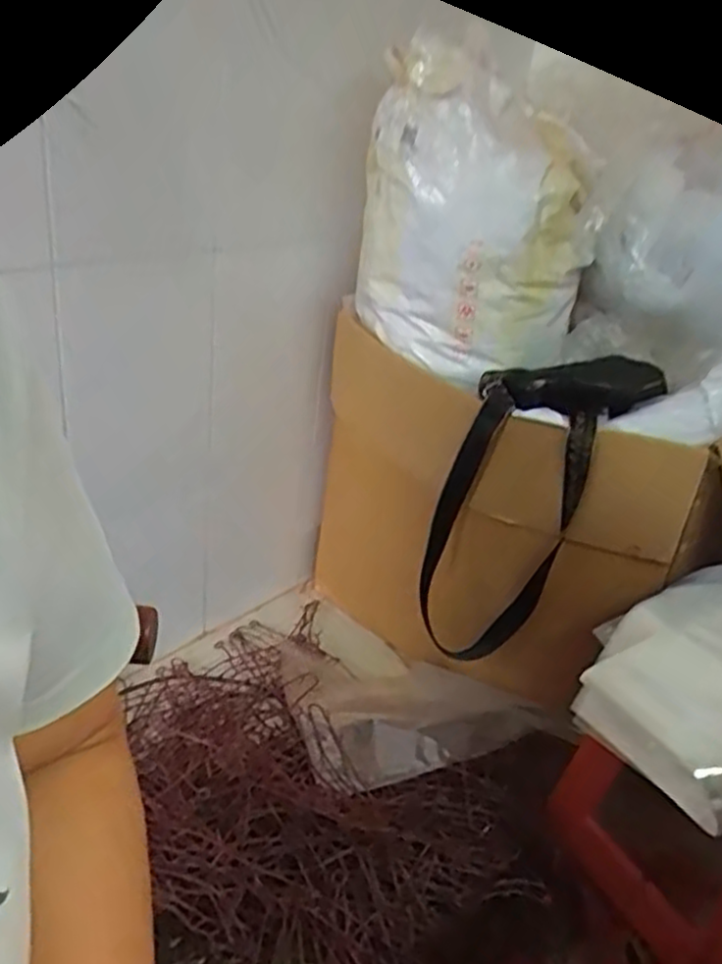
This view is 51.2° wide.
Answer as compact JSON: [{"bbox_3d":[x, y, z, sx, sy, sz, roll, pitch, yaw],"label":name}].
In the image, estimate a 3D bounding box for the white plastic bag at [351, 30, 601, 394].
[{"bbox_3d":[0.155,-0.358,1.052,0.323,0.392,0.171,11,29,5],"label":"white plastic bag"}]

